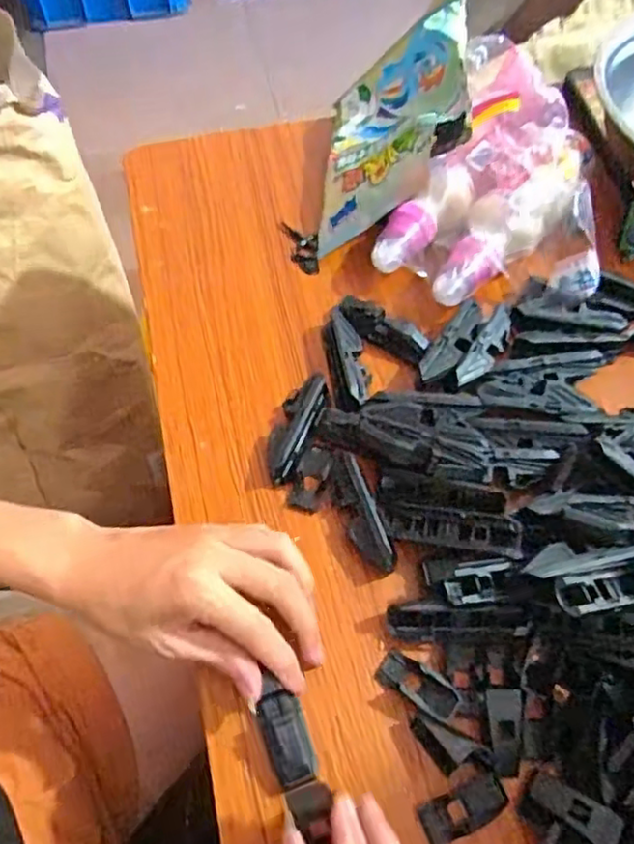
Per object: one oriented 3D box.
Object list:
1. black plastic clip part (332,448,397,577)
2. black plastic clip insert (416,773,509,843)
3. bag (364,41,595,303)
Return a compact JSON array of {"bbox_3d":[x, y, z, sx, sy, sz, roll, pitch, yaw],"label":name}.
[{"bbox_3d":[0.025,0.050,0.370,0.018,0.014,0.076,-18,63,-10],"label":"black plastic clip part"},{"bbox_3d":[0.069,0.183,0.305,0.042,0.008,0.019,-21,63,-11],"label":"black plastic clip insert"},{"bbox_3d":[0.132,-0.153,0.431,0.135,0.079,0.165,27,64,14],"label":"bag"}]

